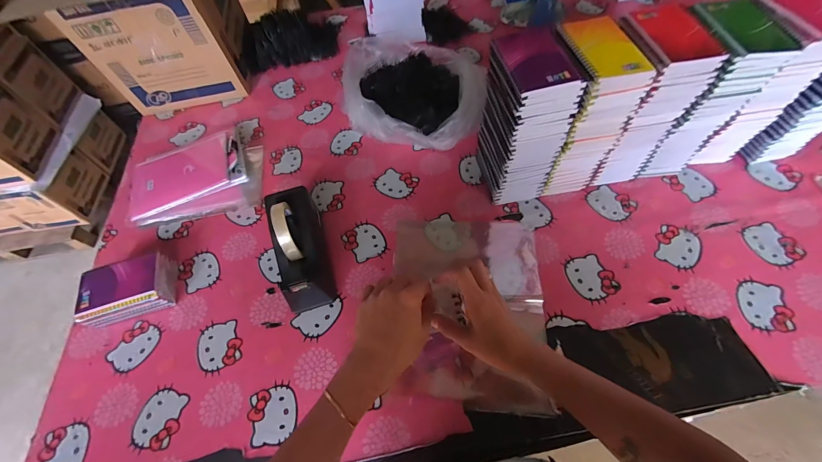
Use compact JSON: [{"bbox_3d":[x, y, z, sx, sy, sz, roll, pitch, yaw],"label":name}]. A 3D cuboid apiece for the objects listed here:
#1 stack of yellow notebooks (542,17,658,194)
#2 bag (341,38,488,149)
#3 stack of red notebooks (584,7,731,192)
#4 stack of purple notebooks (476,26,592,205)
[{"bbox_3d":[0.285,-0.187,0.587,0.101,0.266,0.122,-11,60,-2],"label":"stack of yellow notebooks"},{"bbox_3d":[0.005,-0.333,0.794,0.290,0.099,0.312,5,60,8],"label":"bag"},{"bbox_3d":[0.381,-0.209,0.596,0.102,0.261,0.134,-4,60,2],"label":"stack of red notebooks"},{"bbox_3d":[0.185,-0.174,0.587,0.097,0.264,0.130,-13,60,-3],"label":"stack of purple notebooks"}]

